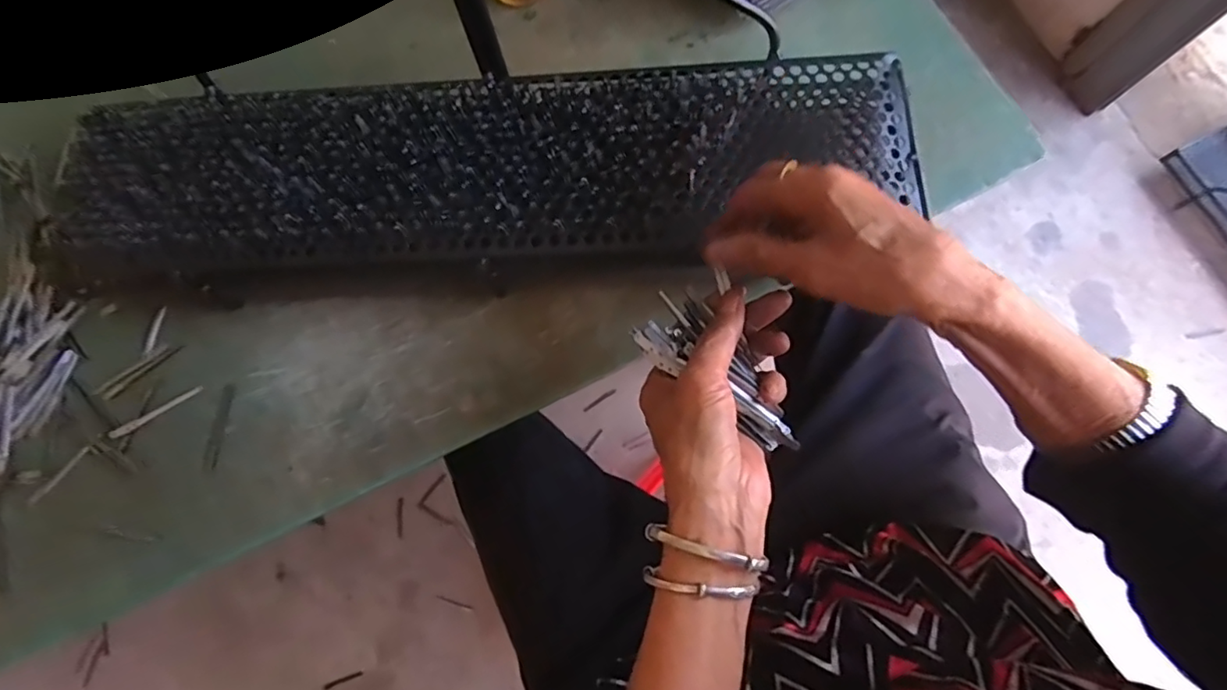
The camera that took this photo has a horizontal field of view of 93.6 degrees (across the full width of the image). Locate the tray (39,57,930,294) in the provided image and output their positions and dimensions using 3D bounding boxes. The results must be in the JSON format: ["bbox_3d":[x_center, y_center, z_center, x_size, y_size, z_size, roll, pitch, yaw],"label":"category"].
[{"bbox_3d":[-0.088,-0.122,0.403,0.596,0.044,0.145,-2,75,-2],"label":"tray"}]

